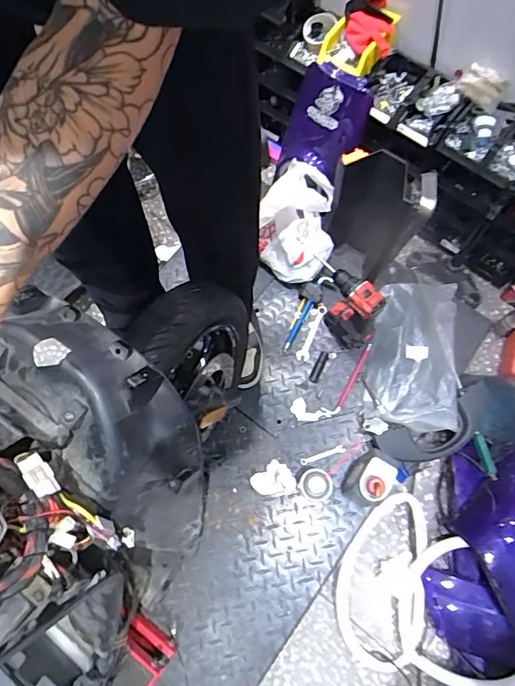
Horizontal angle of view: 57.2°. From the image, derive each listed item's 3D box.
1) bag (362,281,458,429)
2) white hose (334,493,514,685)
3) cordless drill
[{"bbox_3d":[0.399,0.033,1.228,0.244,0.067,0.380,0,86,-2],"label":"bag"},{"bbox_3d":[0.417,0.682,1.235,0.412,0.063,0.517,-21,71,-4],"label":"white hose"},{"bbox_3d":[0.199,-0.106,1.115,0.076,0.193,0.199,-42,74,-11],"label":"cordless drill"}]

